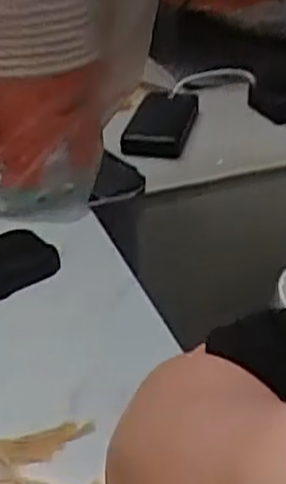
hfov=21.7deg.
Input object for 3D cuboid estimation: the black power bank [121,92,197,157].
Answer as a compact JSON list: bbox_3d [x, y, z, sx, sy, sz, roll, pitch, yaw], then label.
[{"bbox_3d":[0.024,-0.146,0.927,0.075,0.037,0.134,5,34,11],"label":"black power bank"}]

